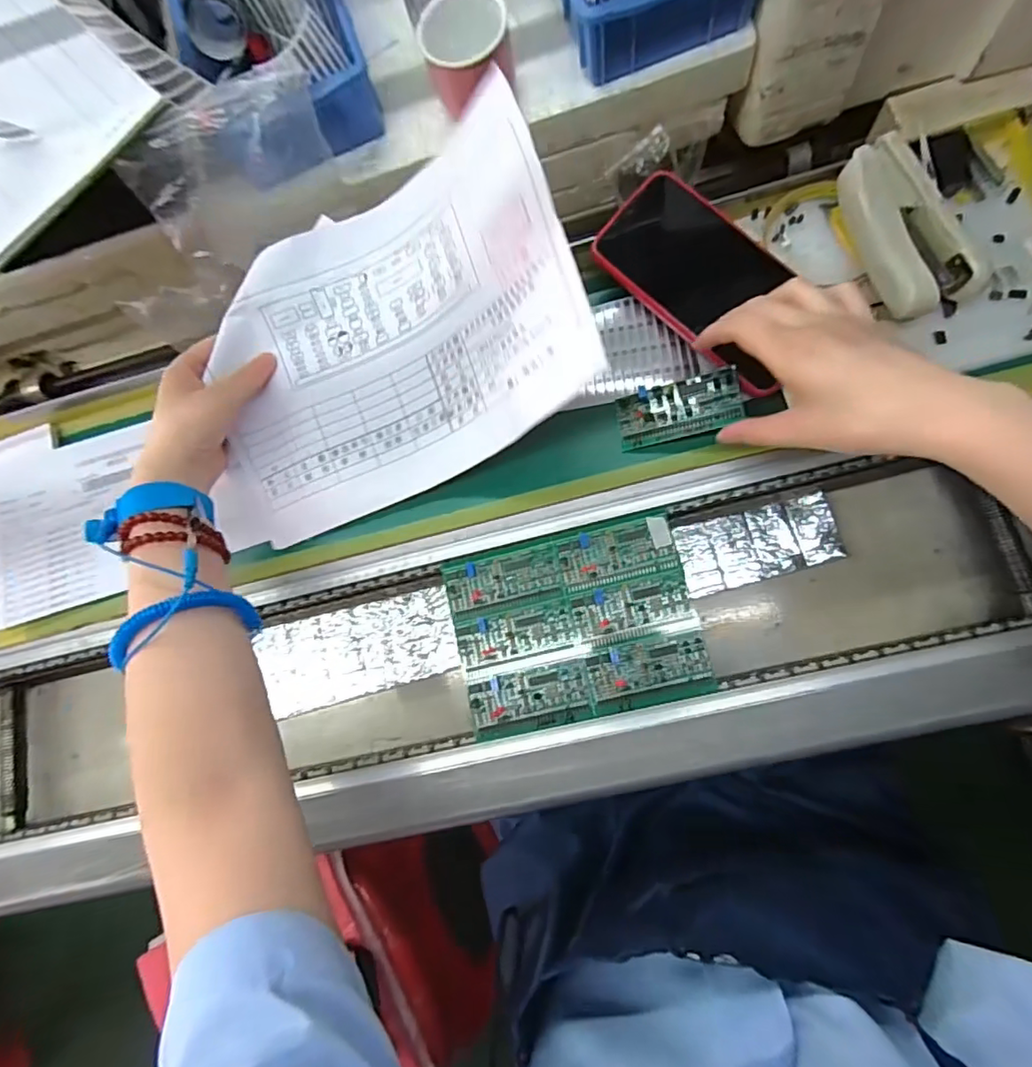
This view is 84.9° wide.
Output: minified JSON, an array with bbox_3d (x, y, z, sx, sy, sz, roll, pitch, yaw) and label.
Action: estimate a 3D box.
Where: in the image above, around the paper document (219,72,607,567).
[{"bbox_3d":[-0.101,-0.130,0.398,0.307,0.043,0.204,-22,85,21],"label":"paper document"}]

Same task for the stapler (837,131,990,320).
[{"bbox_3d":[0.248,-0.197,0.365,0.051,0.035,0.114,-23,84,5],"label":"stapler"}]

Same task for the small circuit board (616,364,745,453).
[{"bbox_3d":[0.111,-0.085,0.387,0.081,0.007,0.040,-14,84,19],"label":"small circuit board"}]

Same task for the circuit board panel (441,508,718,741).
[{"bbox_3d":[0.040,0.063,0.395,0.163,0.015,0.126,-15,78,6],"label":"circuit board panel"}]

